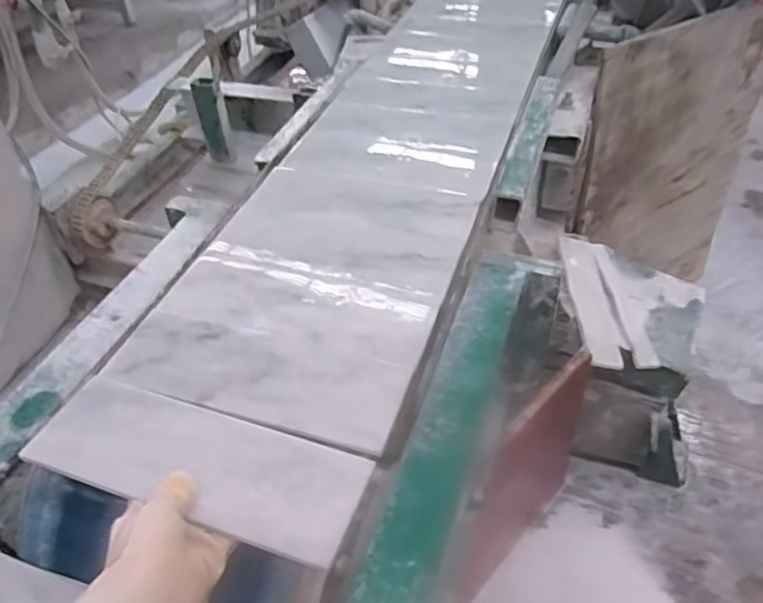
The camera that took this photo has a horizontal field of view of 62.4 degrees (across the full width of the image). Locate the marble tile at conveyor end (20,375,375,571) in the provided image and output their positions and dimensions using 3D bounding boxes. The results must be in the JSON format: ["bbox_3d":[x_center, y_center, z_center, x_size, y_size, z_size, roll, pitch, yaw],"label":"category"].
[{"bbox_3d":[-0.161,0.140,0.554,0.291,0.014,0.101,15,48,12],"label":"marble tile at conveyor end"}]

